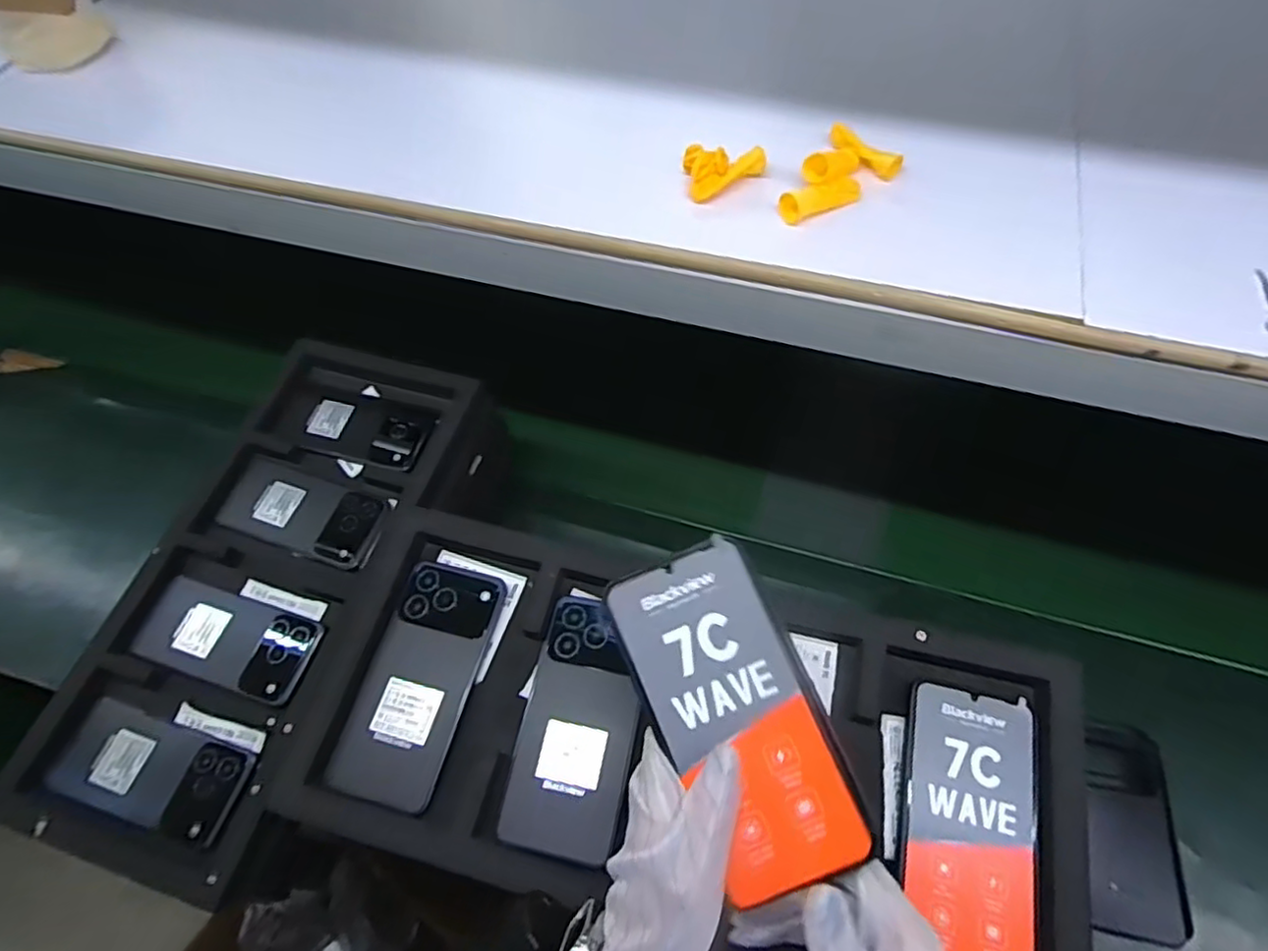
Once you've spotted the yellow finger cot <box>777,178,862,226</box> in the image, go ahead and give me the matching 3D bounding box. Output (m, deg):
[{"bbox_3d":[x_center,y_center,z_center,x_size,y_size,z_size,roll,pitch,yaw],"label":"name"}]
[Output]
[{"bbox_3d":[0.128,-0.190,0.449,0.061,0.016,0.016,-26,63,-12],"label":"yellow finger cot"}]

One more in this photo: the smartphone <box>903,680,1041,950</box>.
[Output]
[{"bbox_3d":[0.202,0.211,0.394,0.073,0.010,0.157,11,62,9],"label":"smartphone"}]

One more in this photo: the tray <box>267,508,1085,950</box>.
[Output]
[{"bbox_3d":[0.029,0.172,0.432,0.482,0.036,0.235,11,62,9],"label":"tray"}]

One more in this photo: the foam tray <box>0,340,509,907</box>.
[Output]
[{"bbox_3d":[-0.322,0.096,0.638,0.239,0.099,0.498,15,62,10],"label":"foam tray"}]

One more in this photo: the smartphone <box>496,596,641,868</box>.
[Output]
[{"bbox_3d":[-0.037,0.163,0.440,0.074,0.010,0.157,8,61,7],"label":"smartphone"}]

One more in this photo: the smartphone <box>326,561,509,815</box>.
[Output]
[{"bbox_3d":[-0.147,0.140,0.460,0.072,0.009,0.160,11,62,9],"label":"smartphone"}]

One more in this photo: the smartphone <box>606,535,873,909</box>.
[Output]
[{"bbox_3d":[0.050,0.114,0.322,0.074,0.005,0.159,-25,77,2],"label":"smartphone"}]

